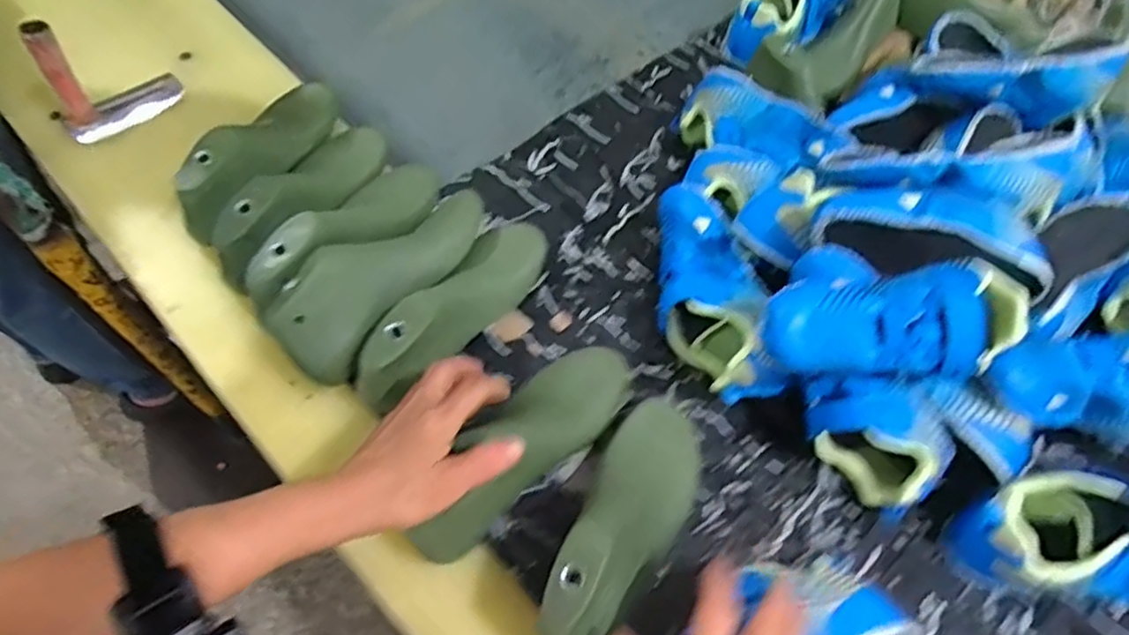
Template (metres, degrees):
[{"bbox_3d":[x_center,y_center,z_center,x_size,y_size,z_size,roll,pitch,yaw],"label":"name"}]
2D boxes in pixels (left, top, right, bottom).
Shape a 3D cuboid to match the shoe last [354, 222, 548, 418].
[{"bbox_3d":[-0.088,-0.016,0.593,0.060,0.082,0.231,33,49,14],"label":"shoe last"}]

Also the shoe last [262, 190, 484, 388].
[{"bbox_3d":[-0.150,-0.036,0.586,0.071,0.098,0.205,33,63,14],"label":"shoe last"}]

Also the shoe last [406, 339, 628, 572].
[{"bbox_3d":[-0.029,0.103,0.539,0.061,0.080,0.214,39,70,17],"label":"shoe last"}]

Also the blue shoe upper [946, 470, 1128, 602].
[{"bbox_3d":[0.413,0.171,0.525,0.221,0.080,0.083,5,60,-2],"label":"blue shoe upper"}]

